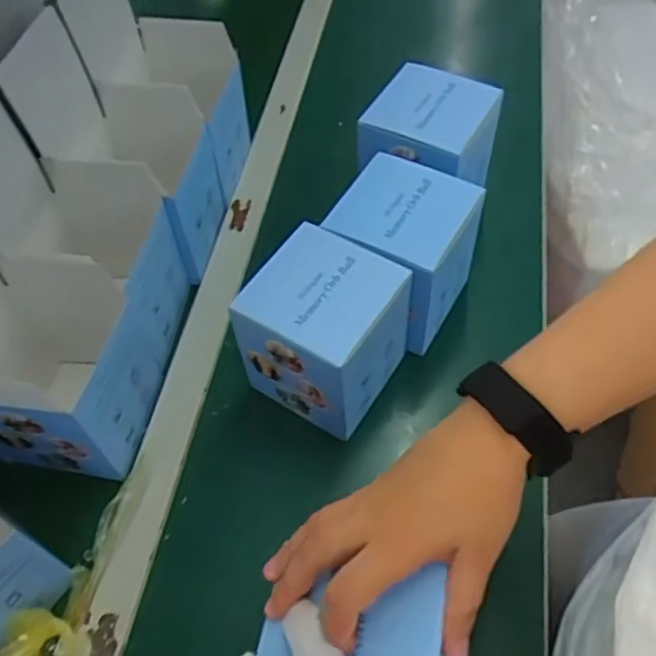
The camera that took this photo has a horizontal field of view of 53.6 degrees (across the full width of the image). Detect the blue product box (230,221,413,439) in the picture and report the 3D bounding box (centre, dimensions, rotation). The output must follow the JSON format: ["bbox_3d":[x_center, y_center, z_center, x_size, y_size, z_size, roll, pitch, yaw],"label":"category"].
[{"bbox_3d":[0.000,0.002,0.535,0.103,0.108,0.104,27,61,20],"label":"blue product box"}]

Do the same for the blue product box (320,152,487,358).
[{"bbox_3d":[0.067,-0.070,0.577,0.112,0.104,0.111,27,61,20],"label":"blue product box"}]

